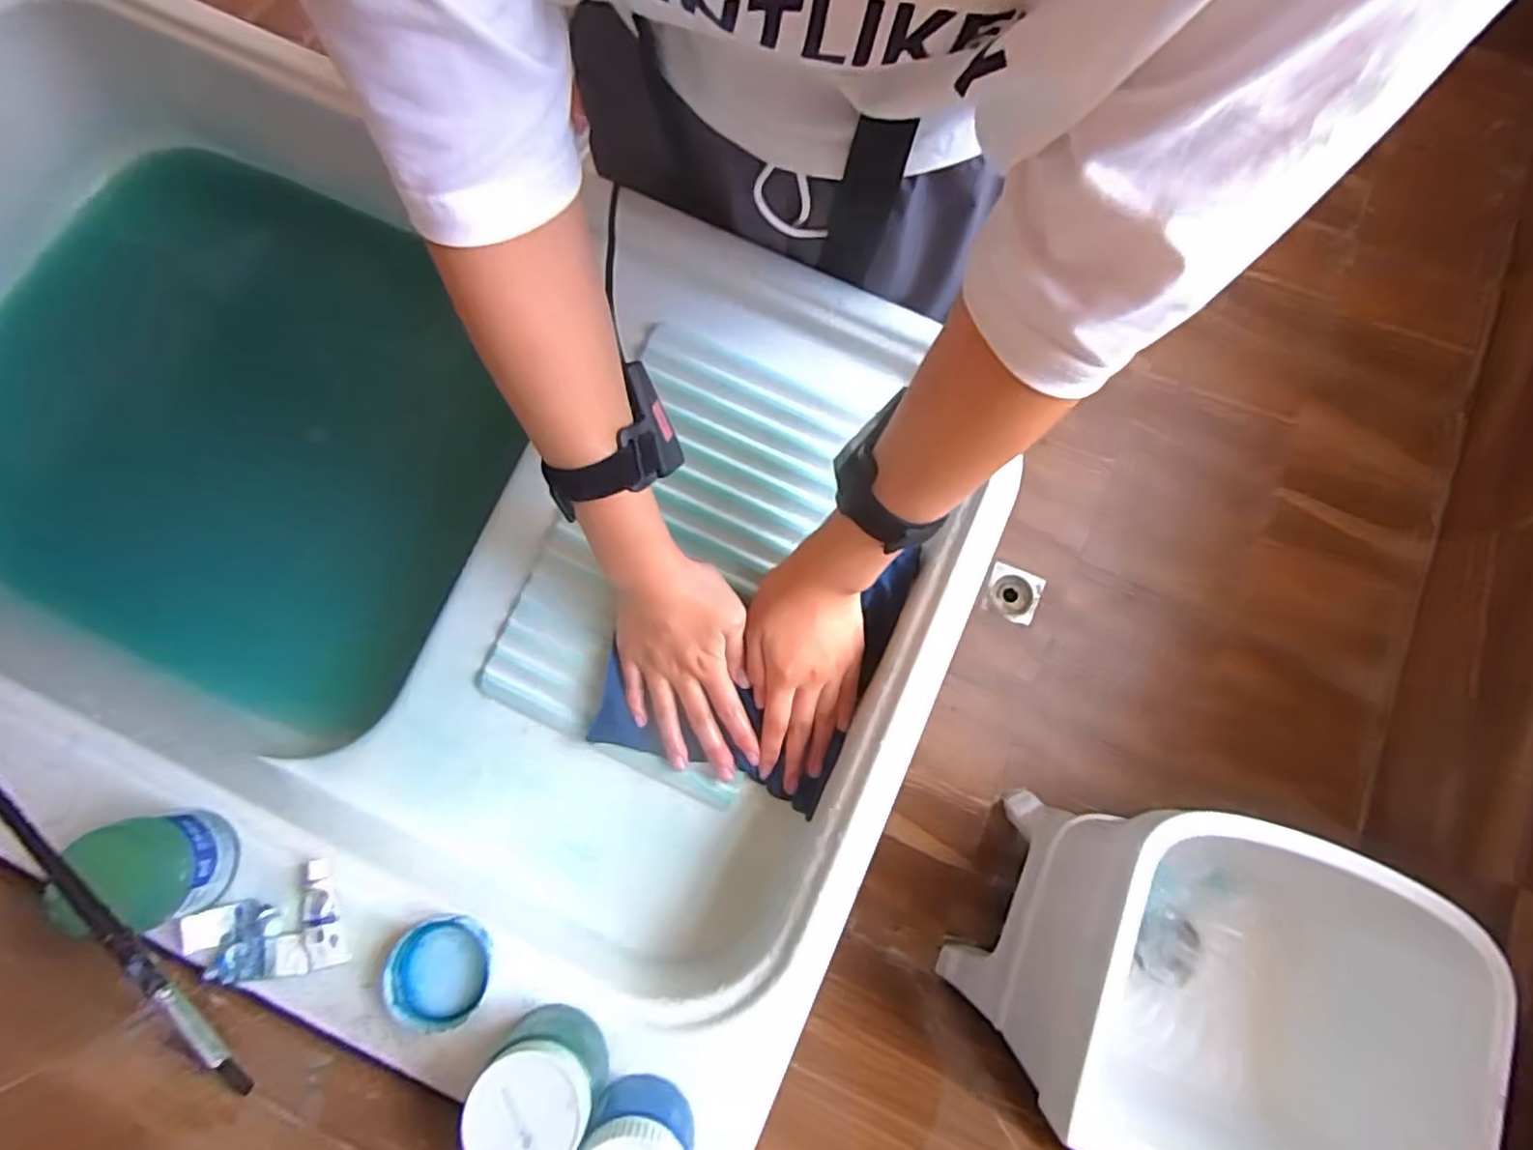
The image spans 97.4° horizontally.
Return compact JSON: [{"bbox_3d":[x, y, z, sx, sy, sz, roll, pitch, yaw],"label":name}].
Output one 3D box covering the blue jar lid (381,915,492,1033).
[{"bbox_3d":[-0.180,0.219,0.372,0.054,0.012,0.054,0,77,-2],"label":"blue jar lid"}]

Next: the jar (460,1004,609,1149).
[{"bbox_3d":[-0.113,0.260,0.341,0.055,0.054,0.057,0,77,-2],"label":"jar"}]

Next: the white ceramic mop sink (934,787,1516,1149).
[{"bbox_3d":[0.522,0.516,0.881,0.396,0.441,0.380,22,78,3],"label":"white ceramic mop sink"}]

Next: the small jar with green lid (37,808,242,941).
[{"bbox_3d":[-0.323,0.153,0.353,0.050,0.058,0.056,-13,78,-5],"label":"small jar with green lid"}]

